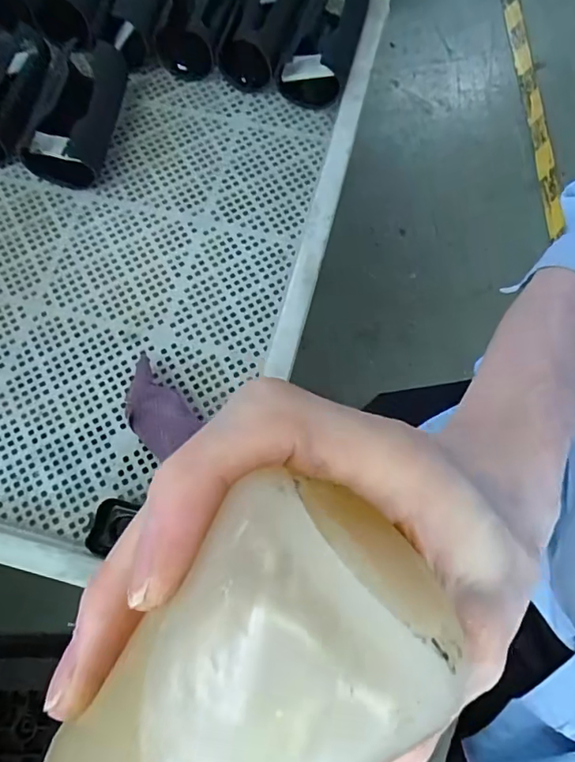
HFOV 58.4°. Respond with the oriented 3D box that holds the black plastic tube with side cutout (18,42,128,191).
[{"bbox_3d":[-0.251,-0.328,0.620,0.074,0.069,0.189,8,71,4],"label":"black plastic tube with side cutout"}]

